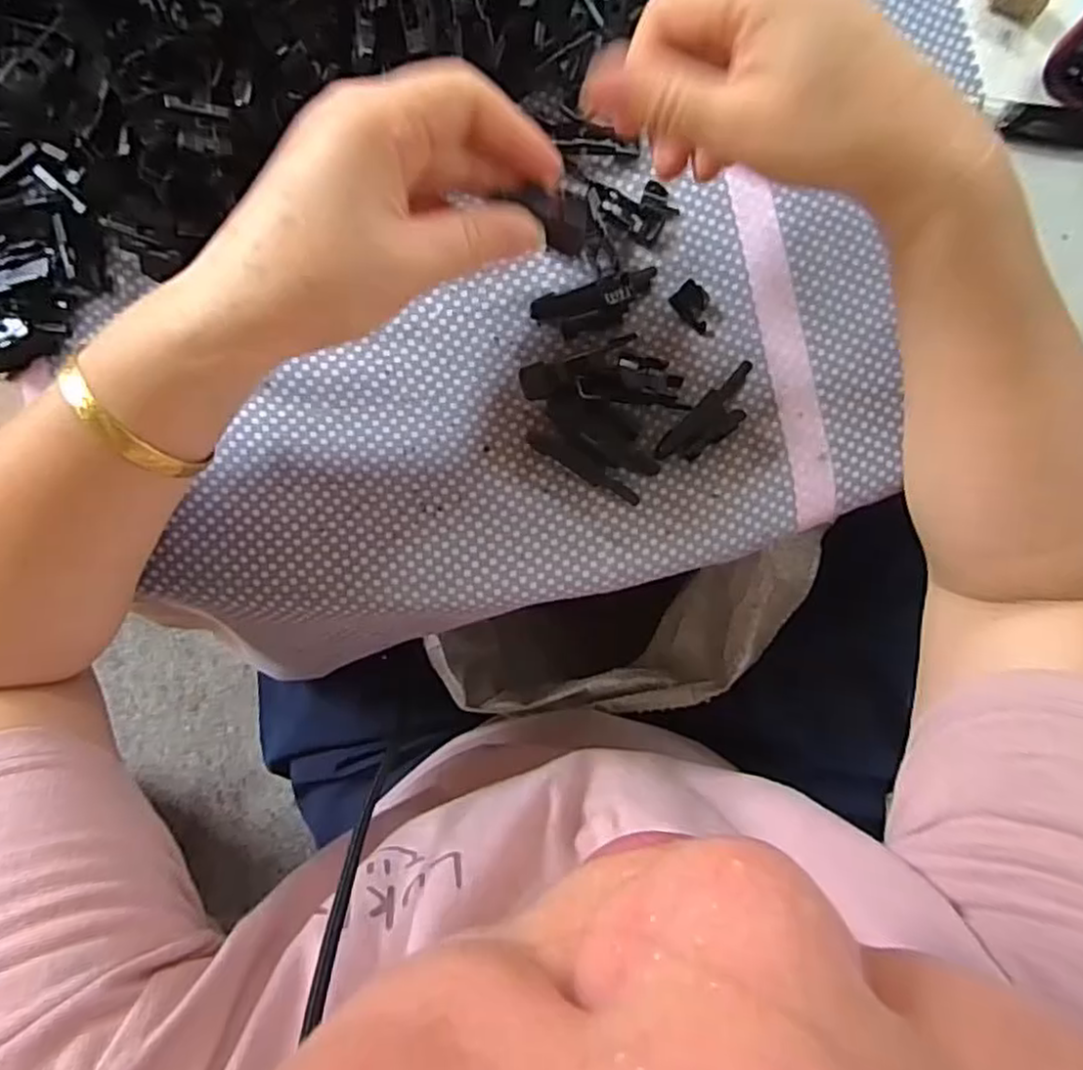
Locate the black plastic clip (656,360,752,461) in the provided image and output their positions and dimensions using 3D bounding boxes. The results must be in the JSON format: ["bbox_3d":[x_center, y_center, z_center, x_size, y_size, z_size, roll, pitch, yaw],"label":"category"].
[{"bbox_3d":[0.073,-0.050,0.300,0.053,0.014,0.018,-41,91,-2],"label":"black plastic clip"}]

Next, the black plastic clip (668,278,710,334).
[{"bbox_3d":[0.069,-0.102,0.304,0.015,0.007,0.021,-44,91,-2],"label":"black plastic clip"}]

